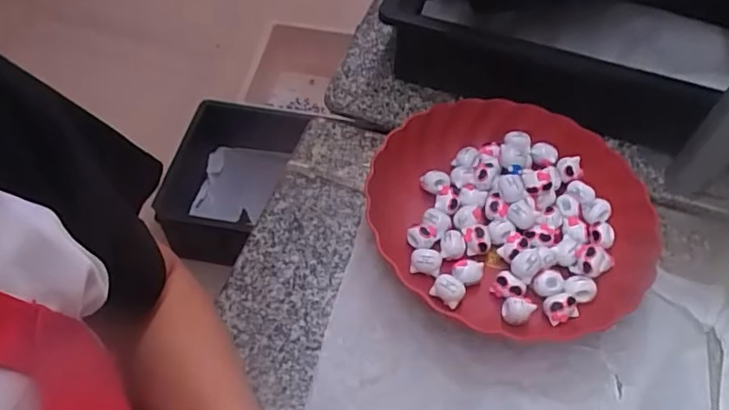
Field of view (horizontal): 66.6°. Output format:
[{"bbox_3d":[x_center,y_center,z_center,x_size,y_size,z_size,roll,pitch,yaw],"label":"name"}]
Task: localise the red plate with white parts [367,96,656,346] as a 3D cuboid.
[{"bbox_3d":[0.128,0.004,0.496,0.233,0.041,0.222,1,54,-2],"label":"red plate with white parts"}]

